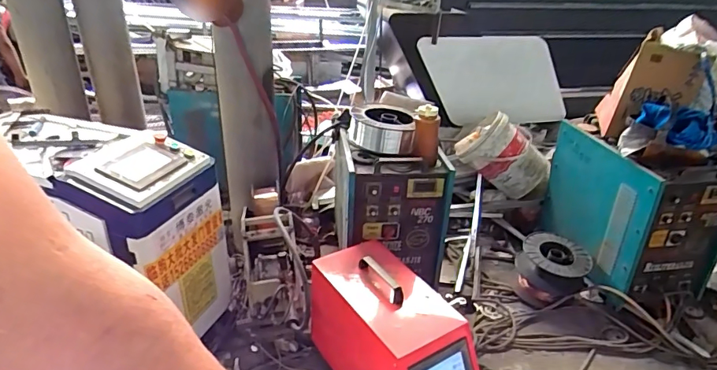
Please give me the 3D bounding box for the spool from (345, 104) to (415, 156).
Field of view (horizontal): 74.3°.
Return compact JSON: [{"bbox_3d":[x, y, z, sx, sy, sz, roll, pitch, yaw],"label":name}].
[{"bbox_3d":[0.087,-0.218,1.809,0.253,0.131,0.292,2,28,6],"label":"spool"}]

